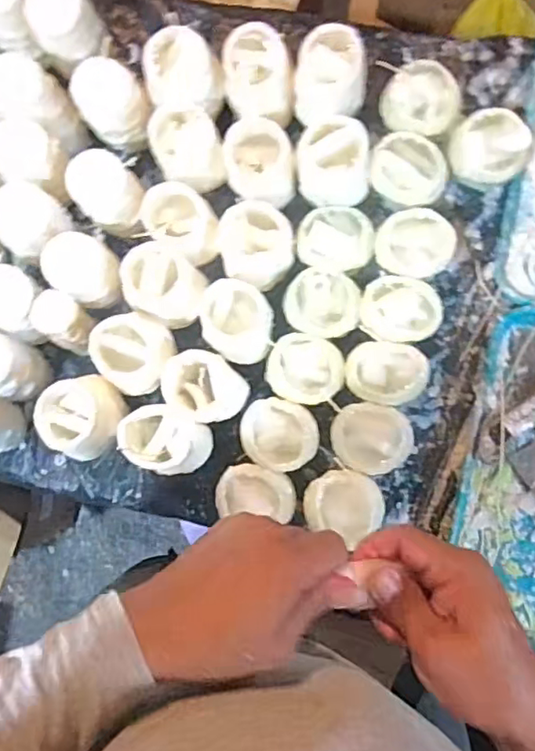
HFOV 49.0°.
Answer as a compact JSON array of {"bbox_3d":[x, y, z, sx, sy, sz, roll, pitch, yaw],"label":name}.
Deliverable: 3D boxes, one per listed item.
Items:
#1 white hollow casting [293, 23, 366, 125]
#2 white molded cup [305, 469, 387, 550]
[{"bbox_3d":[0.062,-0.299,0.583,0.070,0.076,0.056,1,86,5],"label":"white hollow casting"},{"bbox_3d":[0.077,0.126,0.576,0.077,0.036,0.065,25,88,6],"label":"white molded cup"}]

